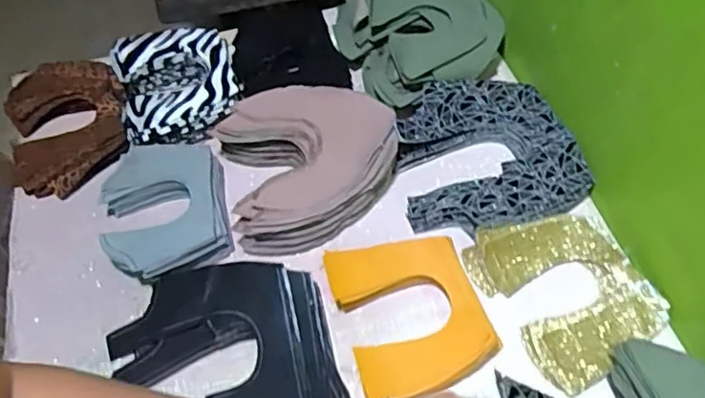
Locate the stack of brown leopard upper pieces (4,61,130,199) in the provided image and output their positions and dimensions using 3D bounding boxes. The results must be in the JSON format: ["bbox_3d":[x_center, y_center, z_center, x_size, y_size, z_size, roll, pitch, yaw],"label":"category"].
[{"bbox_3d":[-0.341,-0.090,0.731,0.139,0.040,0.179,-20,56,-11],"label":"stack of brown leopard upper pieces"}]

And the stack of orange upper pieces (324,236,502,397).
[{"bbox_3d":[0.052,0.101,0.568,0.122,0.024,0.152,-16,55,-8],"label":"stack of orange upper pieces"}]

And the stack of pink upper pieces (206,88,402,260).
[{"bbox_3d":[-0.045,-0.043,0.660,0.178,0.058,0.177,-13,55,-7],"label":"stack of pink upper pieces"}]

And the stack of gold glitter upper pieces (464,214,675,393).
[{"bbox_3d":[0.204,0.084,0.580,0.138,0.025,0.158,-24,57,-14],"label":"stack of gold glitter upper pieces"}]

